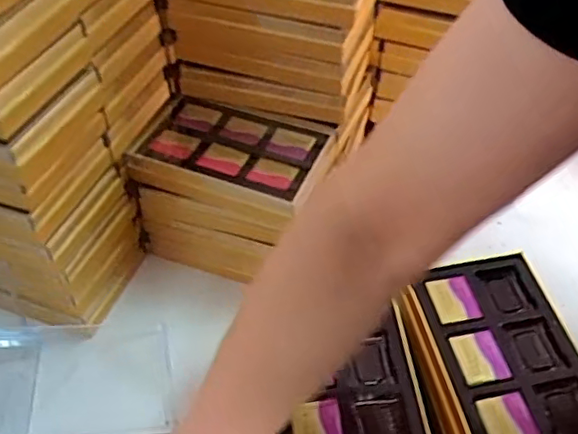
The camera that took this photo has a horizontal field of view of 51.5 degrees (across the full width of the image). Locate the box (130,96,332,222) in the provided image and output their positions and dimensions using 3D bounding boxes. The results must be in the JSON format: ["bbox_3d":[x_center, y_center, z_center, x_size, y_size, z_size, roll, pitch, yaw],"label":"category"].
[{"bbox_3d":[-0.058,-0.063,0.551,0.170,0.023,0.103,13,49,14],"label":"box"}]

